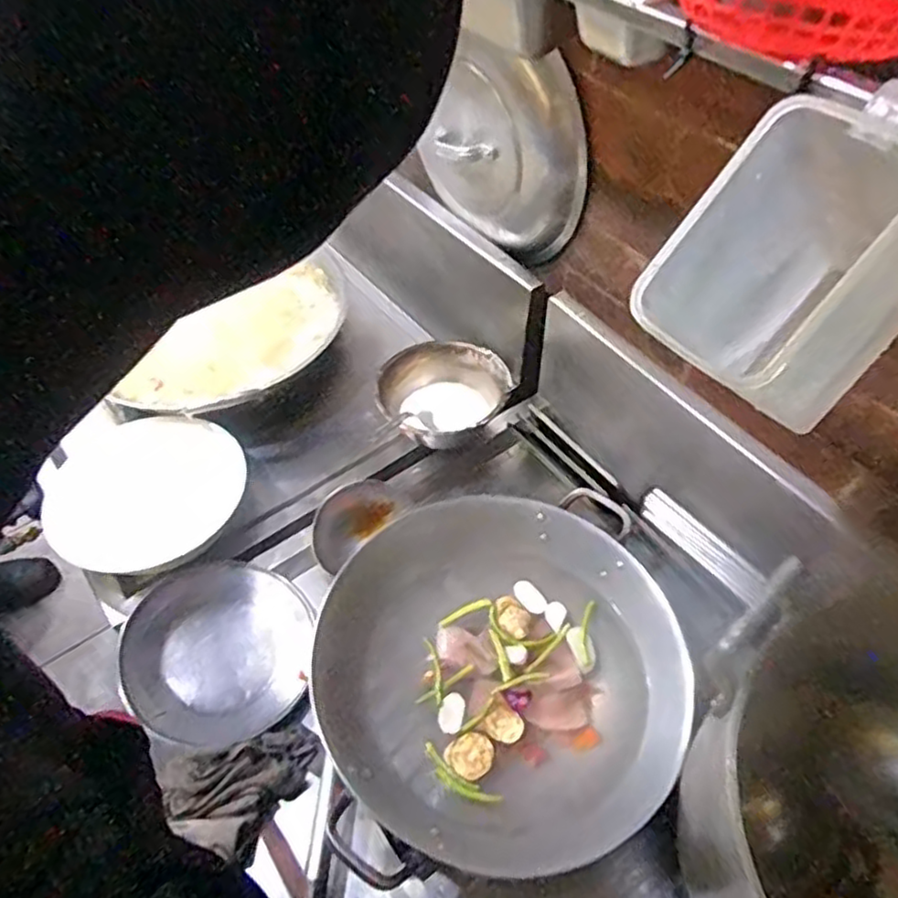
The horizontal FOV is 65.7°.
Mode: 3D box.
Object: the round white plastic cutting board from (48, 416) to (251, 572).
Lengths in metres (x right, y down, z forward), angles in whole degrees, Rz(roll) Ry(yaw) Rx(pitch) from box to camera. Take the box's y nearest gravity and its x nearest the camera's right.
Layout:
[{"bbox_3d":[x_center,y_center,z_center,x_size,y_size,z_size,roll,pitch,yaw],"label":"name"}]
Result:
[{"bbox_3d":[-0.362,0.047,0.833,0.221,0.013,0.211,0,52,0],"label":"round white plastic cutting board"}]

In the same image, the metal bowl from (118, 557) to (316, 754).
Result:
[{"bbox_3d":[-0.248,0.214,0.759,0.202,0.063,0.195,0,52,0],"label":"metal bowl"}]

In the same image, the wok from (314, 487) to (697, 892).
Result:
[{"bbox_3d":[0.055,0.223,0.704,0.341,0.084,0.346,-8,53,-6],"label":"wok"}]

